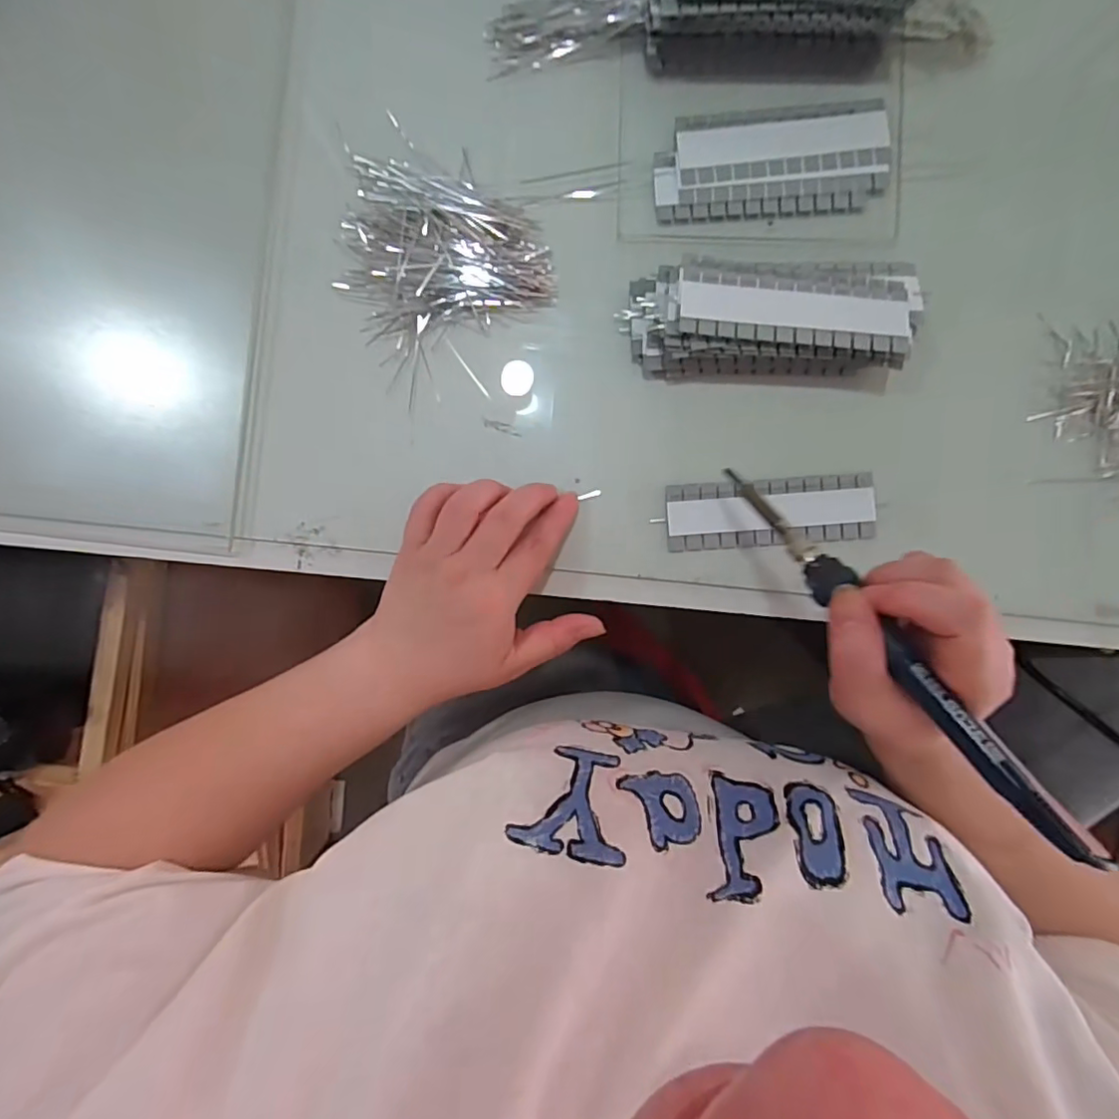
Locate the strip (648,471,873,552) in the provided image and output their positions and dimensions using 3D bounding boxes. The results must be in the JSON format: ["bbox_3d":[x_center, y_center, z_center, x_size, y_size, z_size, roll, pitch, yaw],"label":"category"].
[{"bbox_3d":[0.128,-0.029,0.348,0.126,0.014,0.040,-4,89,-1],"label":"strip"}]

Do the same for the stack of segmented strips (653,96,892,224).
[{"bbox_3d":[0.126,-0.236,0.339,0.139,0.004,0.061,-6,89,-1],"label":"stack of segmented strips"}]

